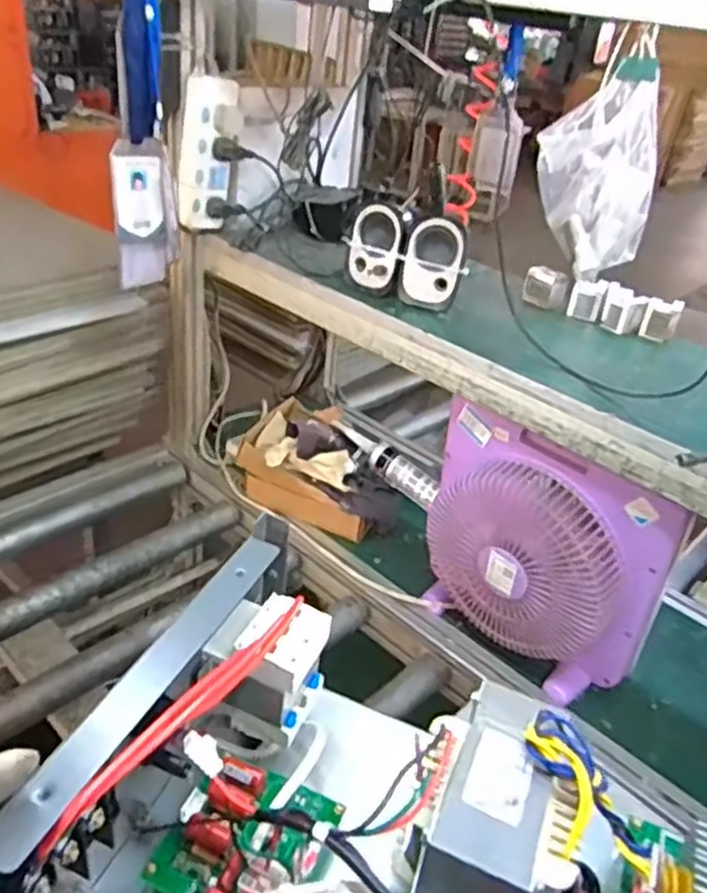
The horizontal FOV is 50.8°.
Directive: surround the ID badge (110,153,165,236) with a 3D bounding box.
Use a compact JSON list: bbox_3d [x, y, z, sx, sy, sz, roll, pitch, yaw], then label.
[{"bbox_3d":[-0.261,-0.306,0.906,0.005,0.090,0.073,22,23,38],"label":"ID badge"}]

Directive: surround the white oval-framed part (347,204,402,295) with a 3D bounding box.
[{"bbox_3d":[0.028,-0.266,0.998,0.076,0.112,0.016,20,20,23],"label":"white oval-framed part"}]

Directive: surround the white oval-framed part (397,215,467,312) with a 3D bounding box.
[{"bbox_3d":[0.110,-0.245,0.994,0.078,0.115,0.057,12,19,11],"label":"white oval-framed part"}]

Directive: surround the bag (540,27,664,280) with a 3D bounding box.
[{"bbox_3d":[0.341,-0.392,1.044,0.167,0.261,0.149,18,33,17],"label":"bag"}]

